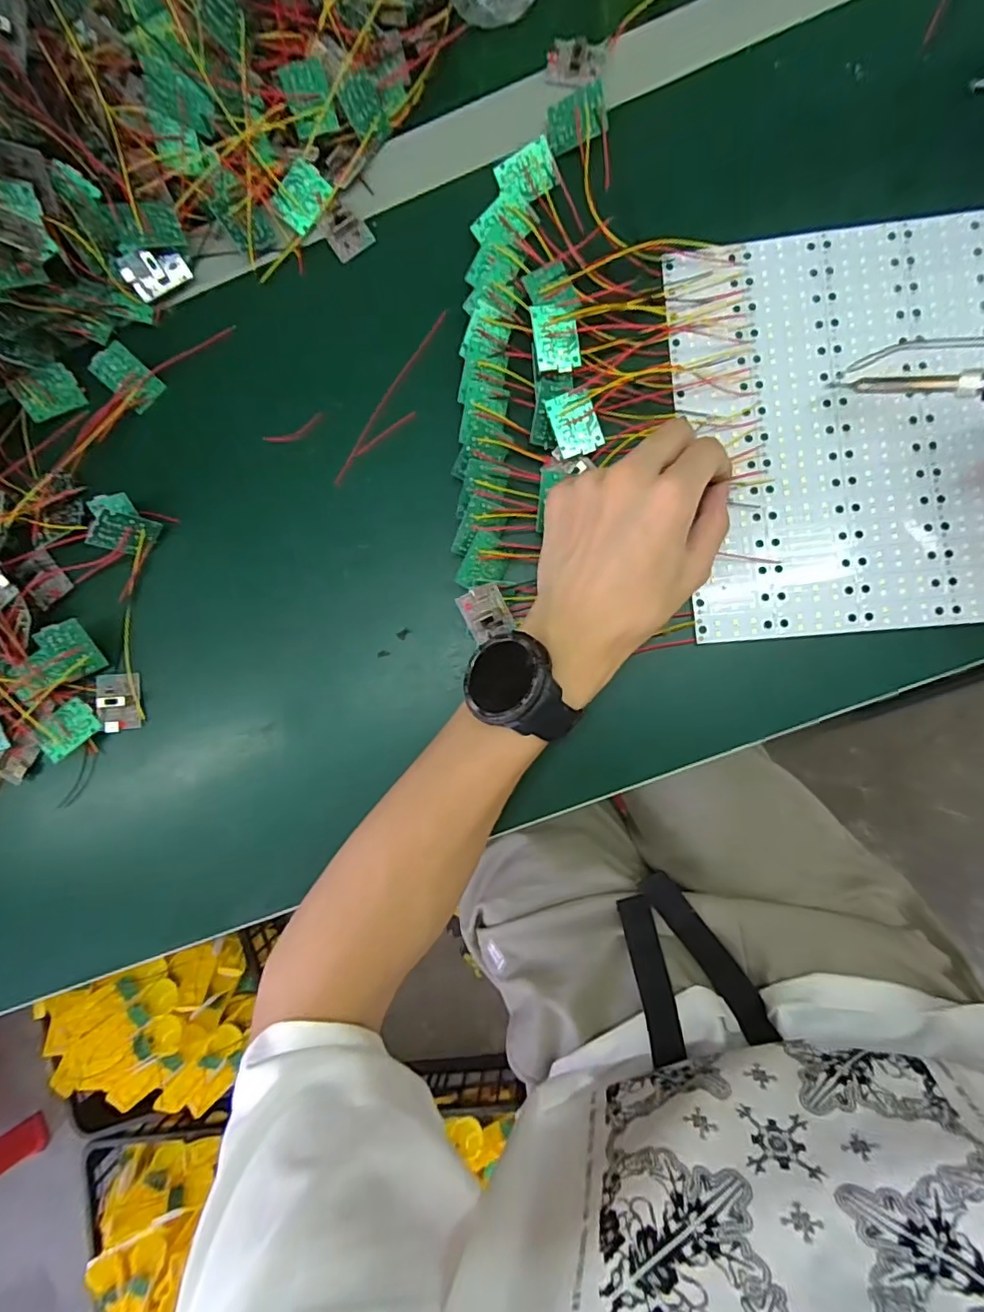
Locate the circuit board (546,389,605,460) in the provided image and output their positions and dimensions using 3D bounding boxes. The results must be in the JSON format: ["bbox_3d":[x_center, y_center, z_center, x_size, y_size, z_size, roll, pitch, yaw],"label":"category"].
[{"bbox_3d":[0.049,-0.136,0.334,0.027,0.004,0.035,-14,97,7],"label":"circuit board"}]

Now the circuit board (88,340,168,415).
[{"bbox_3d":[-0.234,-0.179,0.366,0.037,0.004,0.026,42,88,-26],"label":"circuit board"}]

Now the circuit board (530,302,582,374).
[{"bbox_3d":[0.037,-0.183,0.328,0.026,0.004,0.035,-10,99,-7],"label":"circuit board"}]

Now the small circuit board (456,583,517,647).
[{"bbox_3d":[-0.004,-0.025,0.330,0.026,0.007,0.029,-23,103,8],"label":"small circuit board"}]

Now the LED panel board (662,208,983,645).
[{"bbox_3d":[0.224,-0.135,0.330,0.219,0.007,0.236,-5,87,6],"label":"LED panel board"}]

